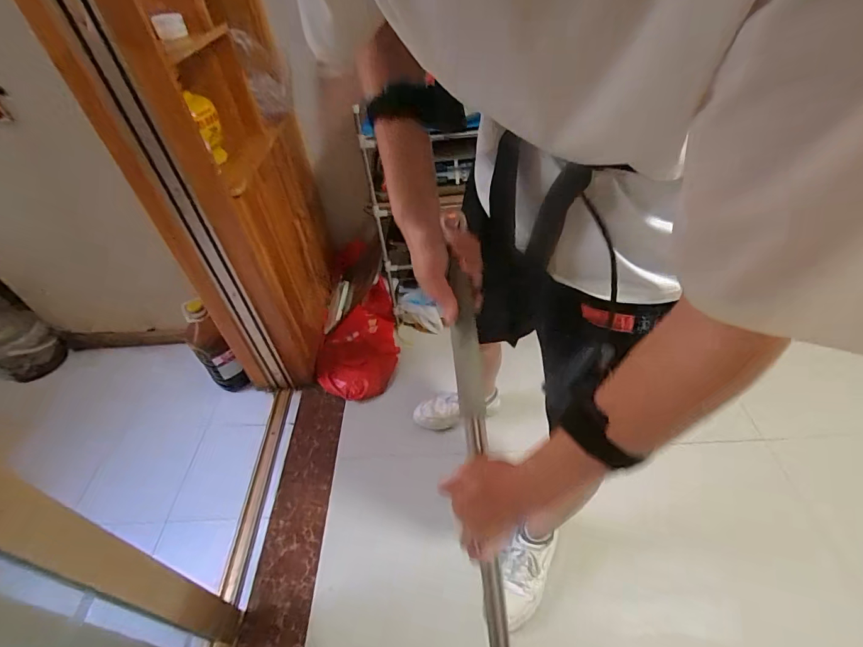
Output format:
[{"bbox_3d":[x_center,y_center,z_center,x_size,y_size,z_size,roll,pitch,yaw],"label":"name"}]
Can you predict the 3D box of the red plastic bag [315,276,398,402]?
[{"bbox_3d":[-0.265,0.070,1.509,0.258,0.180,0.400,10,46,16],"label":"red plastic bag"}]

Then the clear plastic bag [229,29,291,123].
[{"bbox_3d":[-0.426,-0.636,1.089,0.035,0.210,0.146,11,46,17],"label":"clear plastic bag"}]

